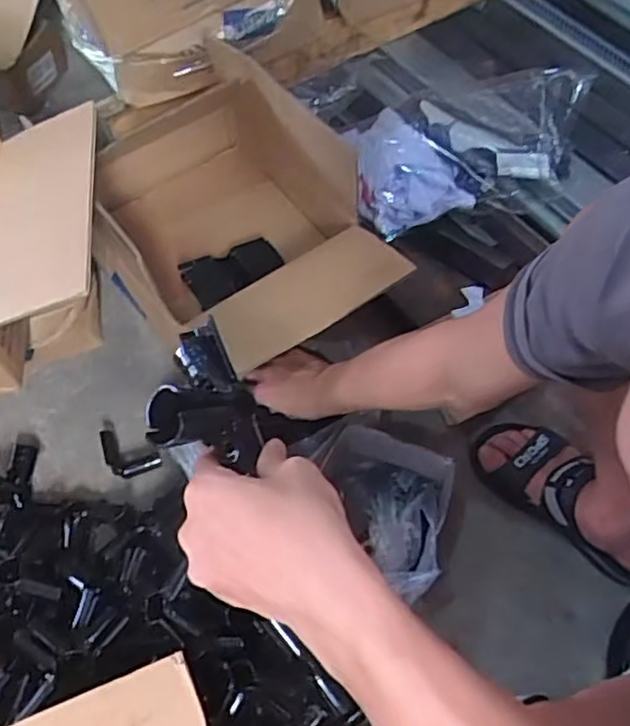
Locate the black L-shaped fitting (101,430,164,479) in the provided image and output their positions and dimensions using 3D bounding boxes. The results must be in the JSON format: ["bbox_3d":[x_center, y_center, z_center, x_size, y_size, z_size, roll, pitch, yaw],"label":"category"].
[{"bbox_3d":[-0.251,0.125,0.888,0.085,0.026,0.048,22,64,11],"label":"black L-shaped fitting"}]

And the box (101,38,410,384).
[{"bbox_3d":[-0.104,-0.178,0.910,0.318,0.245,0.424,-38,68,-18],"label":"box"}]

